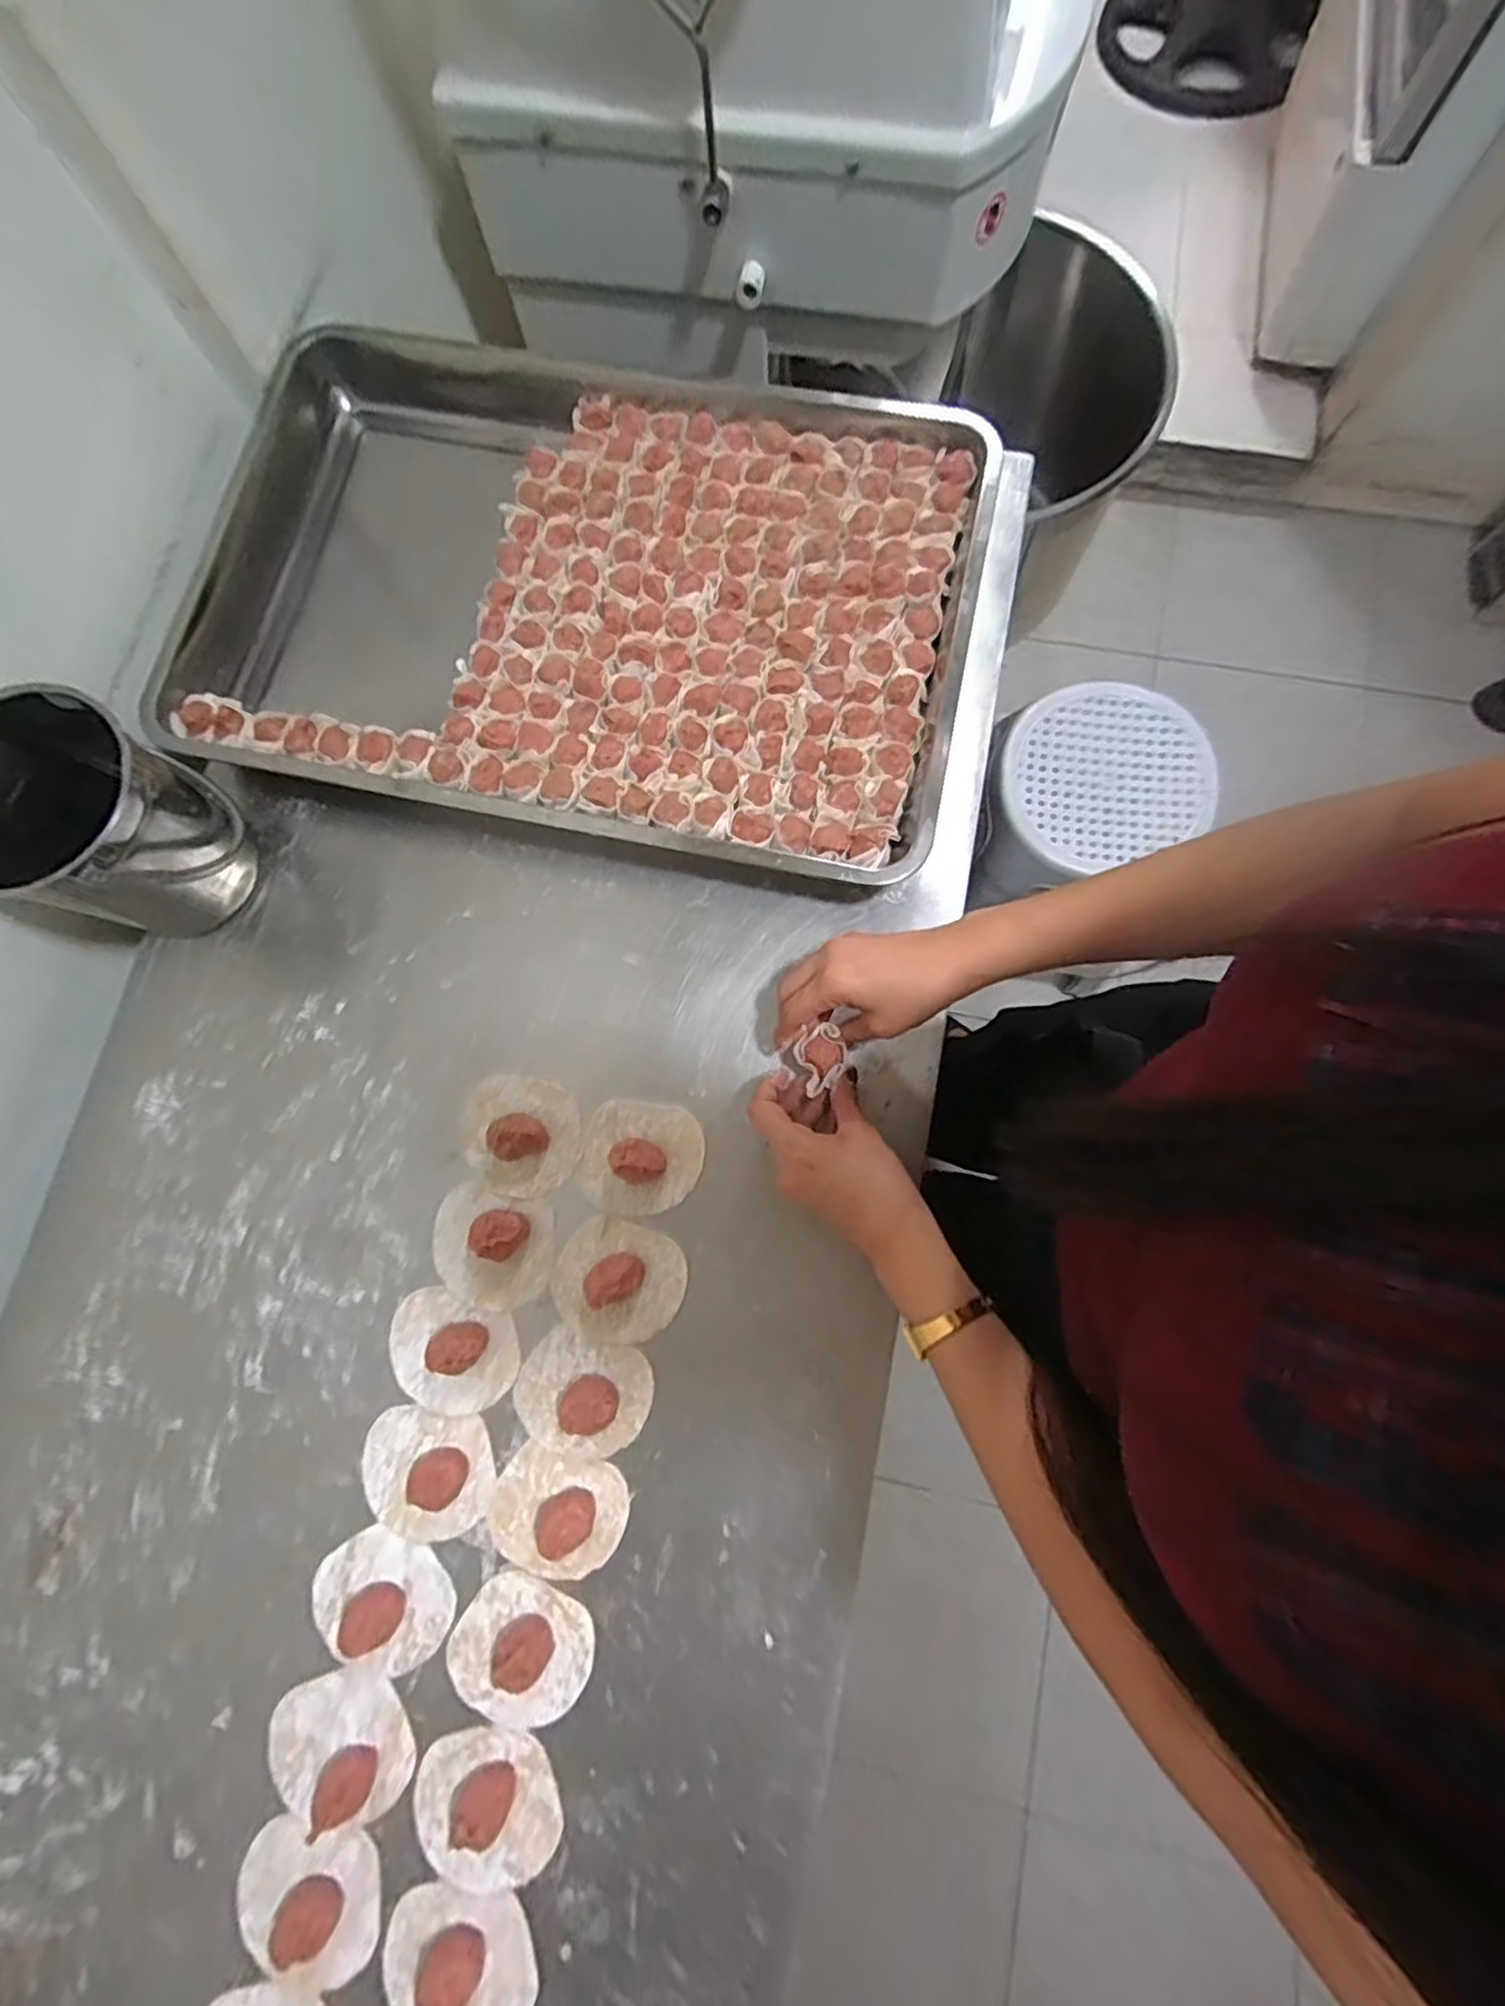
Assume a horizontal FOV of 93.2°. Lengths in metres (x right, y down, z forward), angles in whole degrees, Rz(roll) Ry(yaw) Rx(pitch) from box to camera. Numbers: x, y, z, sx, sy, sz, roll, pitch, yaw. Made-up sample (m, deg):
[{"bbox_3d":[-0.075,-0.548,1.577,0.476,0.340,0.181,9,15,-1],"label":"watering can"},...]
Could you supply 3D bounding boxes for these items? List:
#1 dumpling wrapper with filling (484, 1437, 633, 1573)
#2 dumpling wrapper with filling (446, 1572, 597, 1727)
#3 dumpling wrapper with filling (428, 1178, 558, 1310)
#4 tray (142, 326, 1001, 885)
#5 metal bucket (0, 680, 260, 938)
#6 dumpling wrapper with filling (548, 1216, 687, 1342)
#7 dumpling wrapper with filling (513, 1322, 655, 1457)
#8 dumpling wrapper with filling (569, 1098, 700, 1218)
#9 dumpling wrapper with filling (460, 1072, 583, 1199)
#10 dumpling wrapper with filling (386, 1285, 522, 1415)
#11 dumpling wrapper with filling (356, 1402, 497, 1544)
[{"bbox_3d":[-0.126,0.326,0.450,0.087,0.023,0.070,11,78,4],"label":"dumpling wrapper with filling"},{"bbox_3d":[-0.144,0.403,0.437,0.083,0.016,0.076,0,77,1],"label":"dumpling wrapper with filling"},{"bbox_3d":[-0.180,0.165,0.481,0.088,0.023,0.074,17,78,5],"label":"dumpling wrapper with filling"},{"bbox_3d":[-0.138,-0.314,0.560,0.595,0.064,0.387,12,78,4],"label":"tray"},{"bbox_3d":[-0.439,-0.122,0.483,0.114,0.150,0.132,0,77,1],"label":"metal bucket"},{"bbox_3d":[-0.091,0.185,0.472,0.086,0.024,0.074,14,78,5],"label":"dumpling wrapper with filling"},{"bbox_3d":[-0.112,0.255,0.460,0.087,0.023,0.072,17,78,5],"label":"dumpling wrapper with filling"},{"bbox_3d":[-0.079,0.105,0.485,0.085,0.028,0.074,4,78,2],"label":"dumpling wrapper with filling"},{"bbox_3d":[-0.165,0.090,0.493,0.088,0.027,0.078,23,79,6],"label":"dumpling wrapper with filling"},{"bbox_3d":[-0.202,0.233,0.470,0.088,0.020,0.069,20,79,6],"label":"dumpling wrapper with filling"},{"bbox_3d":[-0.214,0.305,0.459,0.087,0.016,0.073,7,78,3],"label":"dumpling wrapper with filling"}]

